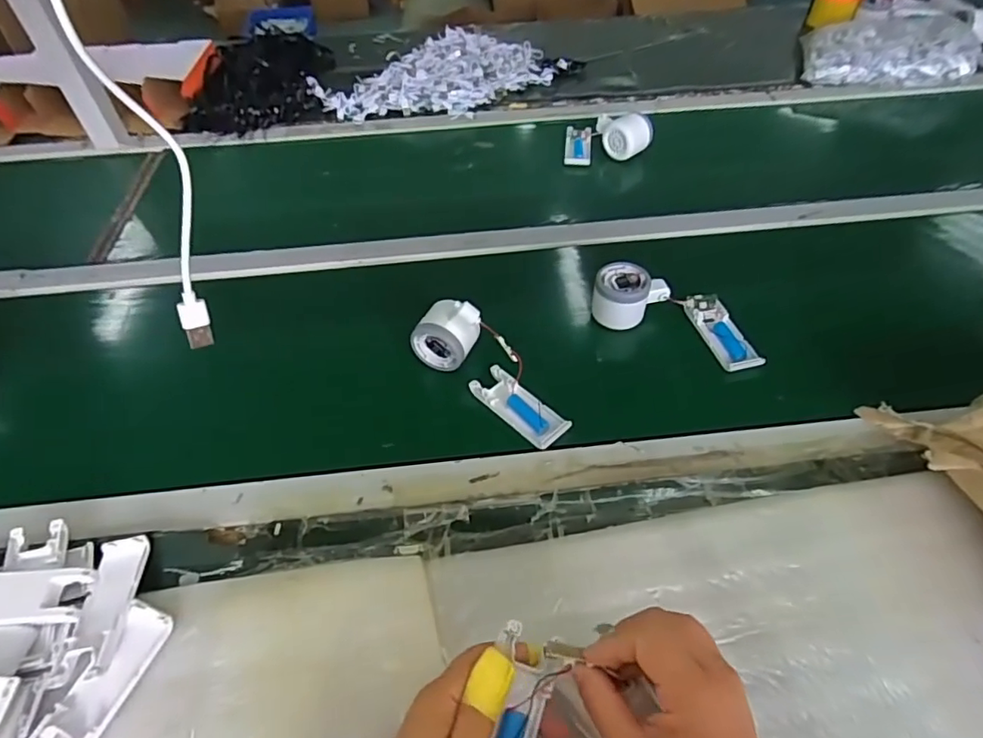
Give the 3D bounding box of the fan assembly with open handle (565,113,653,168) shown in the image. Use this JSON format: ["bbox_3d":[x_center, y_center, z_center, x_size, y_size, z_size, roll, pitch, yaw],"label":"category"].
[{"bbox_3d":[0.180,-0.369,0.857,0.129,0.053,0.092,1,48,3],"label":"fan assembly with open handle"}]

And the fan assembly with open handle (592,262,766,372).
[{"bbox_3d":[0.202,-0.062,0.600,0.181,0.051,0.074,17,51,16],"label":"fan assembly with open handle"}]

